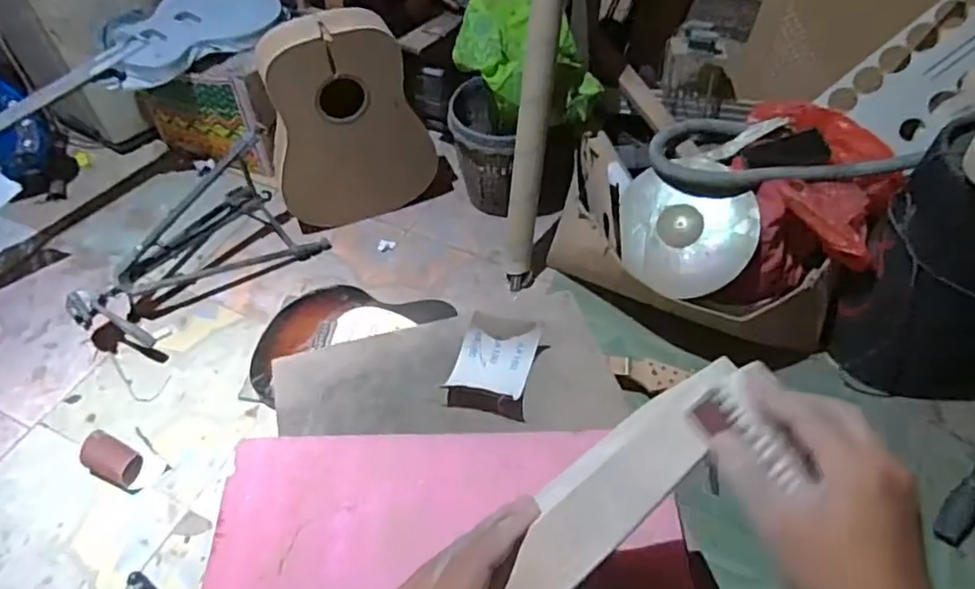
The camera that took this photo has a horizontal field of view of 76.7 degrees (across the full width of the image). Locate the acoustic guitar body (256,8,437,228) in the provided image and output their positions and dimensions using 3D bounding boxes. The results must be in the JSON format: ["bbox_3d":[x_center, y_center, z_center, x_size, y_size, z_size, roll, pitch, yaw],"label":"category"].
[{"bbox_3d":[-0.315,-0.385,1.435,0.377,0.498,0.115,-13,52,-11],"label":"acoustic guitar body"}]

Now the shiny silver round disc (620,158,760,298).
[{"bbox_3d":[0.404,-0.139,1.271,0.268,0.037,0.286,-4,80,23],"label":"shiny silver round disc"}]

